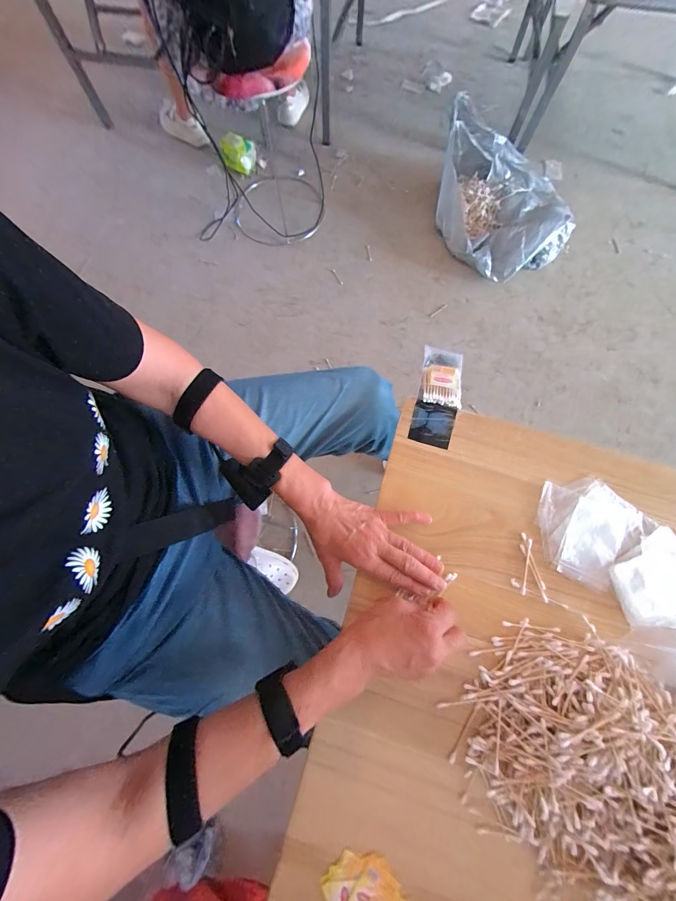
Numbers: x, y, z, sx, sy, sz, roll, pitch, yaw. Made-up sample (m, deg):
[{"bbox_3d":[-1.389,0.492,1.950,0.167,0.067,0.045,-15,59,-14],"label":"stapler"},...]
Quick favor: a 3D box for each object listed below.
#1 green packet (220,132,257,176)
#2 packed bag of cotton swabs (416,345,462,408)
[{"bbox_3d":[-0.407,-1.203,1.287,0.165,0.109,0.042,31,35,9],"label":"green packet"},{"bbox_3d":[0.165,-0.120,0.506,0.063,0.014,0.119,11,57,4],"label":"packed bag of cotton swabs"}]

